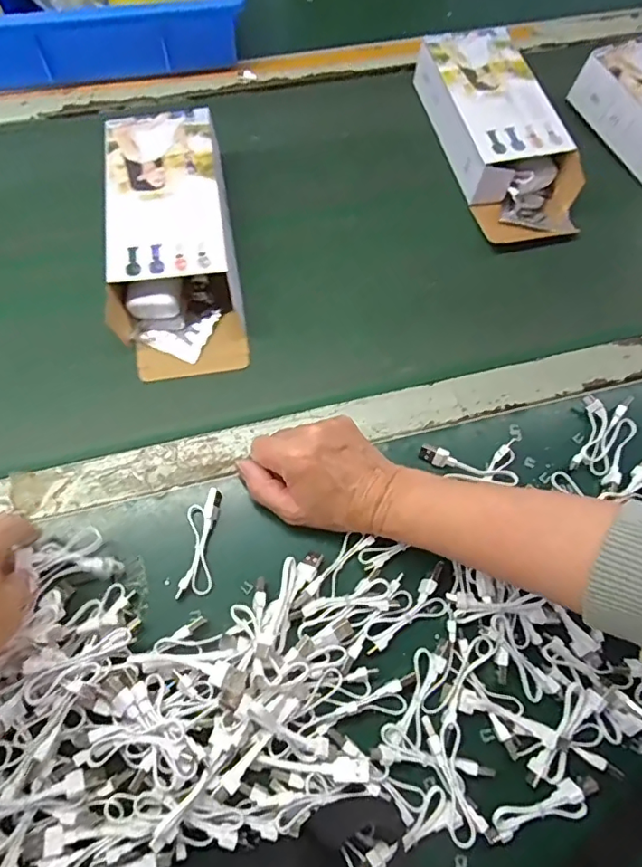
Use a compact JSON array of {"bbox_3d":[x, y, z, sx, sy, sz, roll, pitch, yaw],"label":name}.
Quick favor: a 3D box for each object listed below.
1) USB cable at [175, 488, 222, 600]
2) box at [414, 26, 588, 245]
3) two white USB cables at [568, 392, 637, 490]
[{"bbox_3d":[-0.089,0.079,0.392,0.023,0.010,0.077,1,71,1],"label":"USB cable"},{"bbox_3d":[0.185,-0.311,0.553,0.111,0.054,0.248,-13,71,-4],"label":"box"},{"bbox_3d":[0.234,0.004,0.437,0.046,0.013,0.081,19,72,7],"label":"two white USB cables"}]

